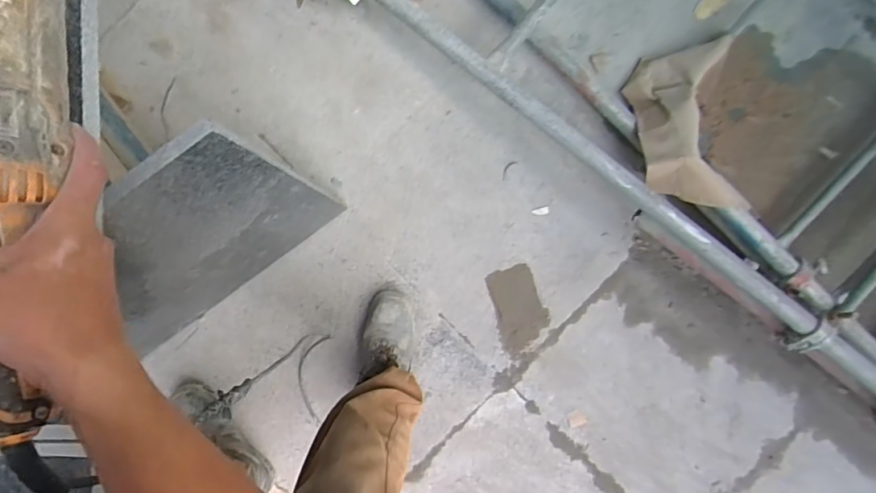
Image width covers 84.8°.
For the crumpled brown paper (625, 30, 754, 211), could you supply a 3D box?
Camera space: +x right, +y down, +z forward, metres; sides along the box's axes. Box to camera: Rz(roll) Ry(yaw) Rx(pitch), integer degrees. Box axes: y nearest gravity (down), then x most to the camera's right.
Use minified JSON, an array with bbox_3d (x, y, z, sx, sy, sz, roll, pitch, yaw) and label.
[{"bbox_3d":[0.553,-0.272,1.052,0.232,0.095,0.372,3,71,-3],"label":"crumpled brown paper"}]

